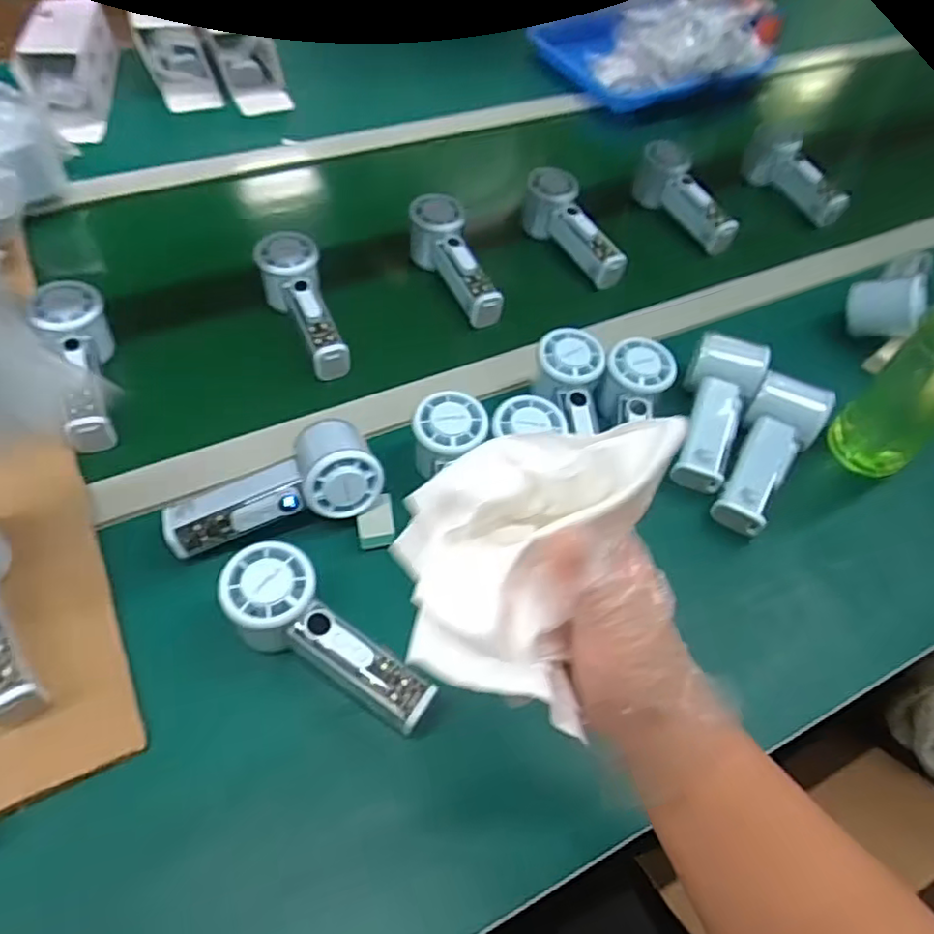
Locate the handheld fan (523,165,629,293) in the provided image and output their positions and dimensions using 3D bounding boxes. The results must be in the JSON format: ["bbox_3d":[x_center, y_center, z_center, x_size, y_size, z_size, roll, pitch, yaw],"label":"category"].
[{"bbox_3d":[0.114,-0.255,0.719,0.047,0.062,0.156,-19,57,-18],"label":"handheld fan"}]

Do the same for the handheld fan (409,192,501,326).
[{"bbox_3d":[-0.012,-0.209,0.676,0.059,0.050,0.159,-21,72,-19],"label":"handheld fan"}]

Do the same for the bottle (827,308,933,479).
[{"bbox_3d":[0.357,-0.068,0.520,0.064,0.209,0.072,39,59,23],"label":"bottle"}]

